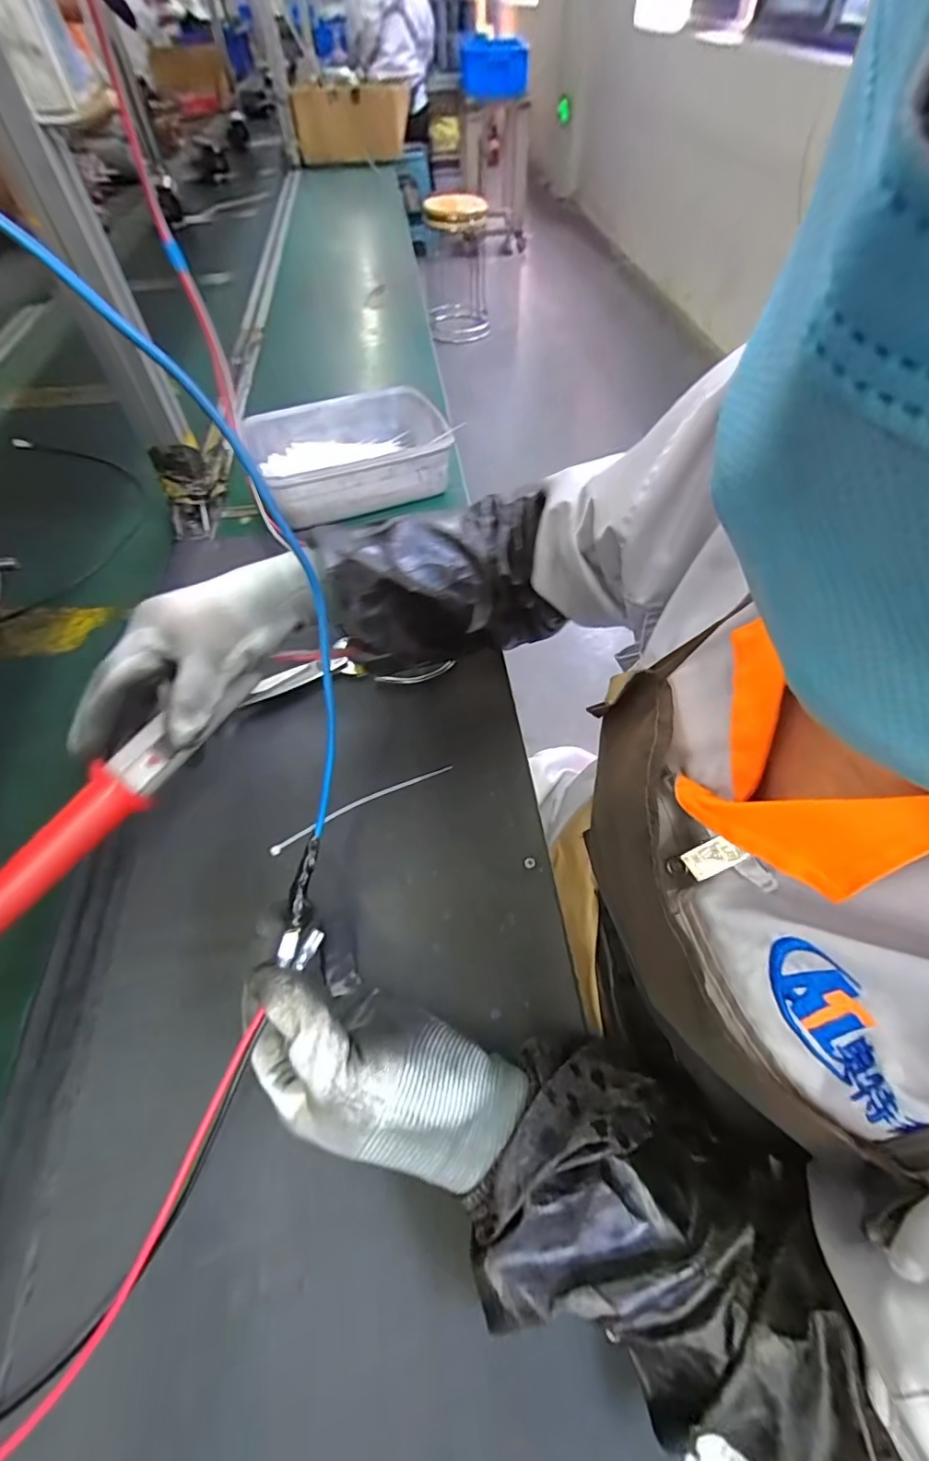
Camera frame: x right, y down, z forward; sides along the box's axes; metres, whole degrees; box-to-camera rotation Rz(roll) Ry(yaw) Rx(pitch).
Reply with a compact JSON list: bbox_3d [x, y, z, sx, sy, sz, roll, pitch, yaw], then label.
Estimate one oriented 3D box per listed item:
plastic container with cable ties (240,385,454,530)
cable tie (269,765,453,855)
[{"bbox_3d":[-0.137,-0.330,0.631,0.229,0.065,0.156,-20,56,-12],"label":"plastic container with cable ties"},{"bbox_3d":[-0.078,0.057,0.407,0.148,0.004,0.011,-25,58,-16],"label":"cable tie"}]

